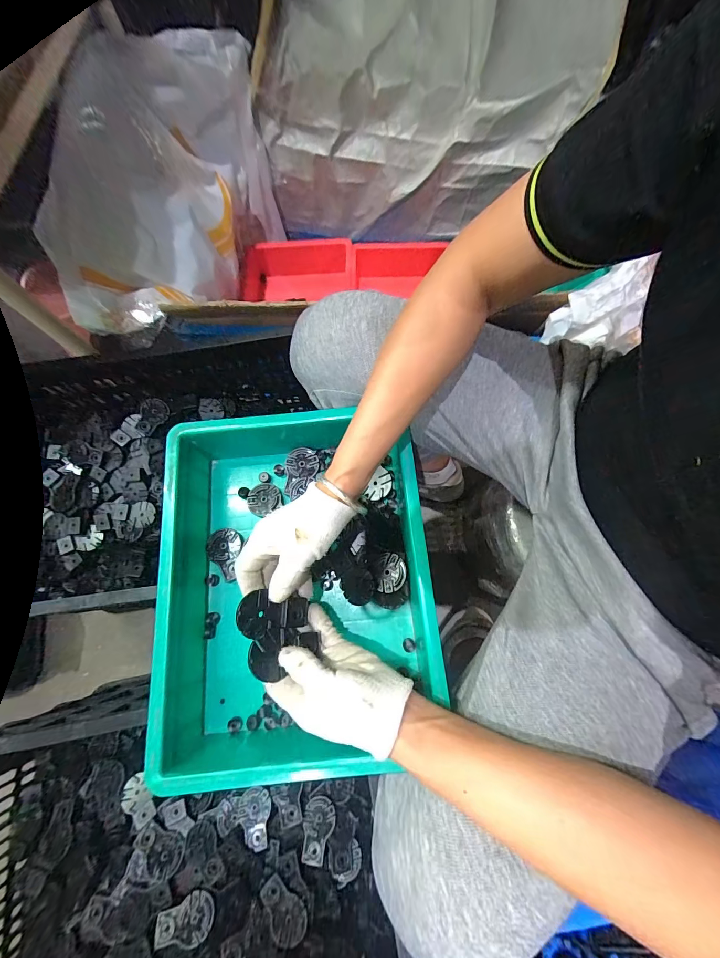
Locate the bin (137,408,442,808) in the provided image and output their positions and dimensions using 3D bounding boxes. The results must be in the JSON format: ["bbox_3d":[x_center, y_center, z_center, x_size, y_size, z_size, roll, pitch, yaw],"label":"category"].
[{"bbox_3d":[-0.070,0.099,0.376,0.264,0.082,0.337,-6,73,0],"label":"bin"}]

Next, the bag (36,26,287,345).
[{"bbox_3d":[-0.351,-0.500,0.664,0.182,0.325,0.547,13,74,6],"label":"bag"}]

